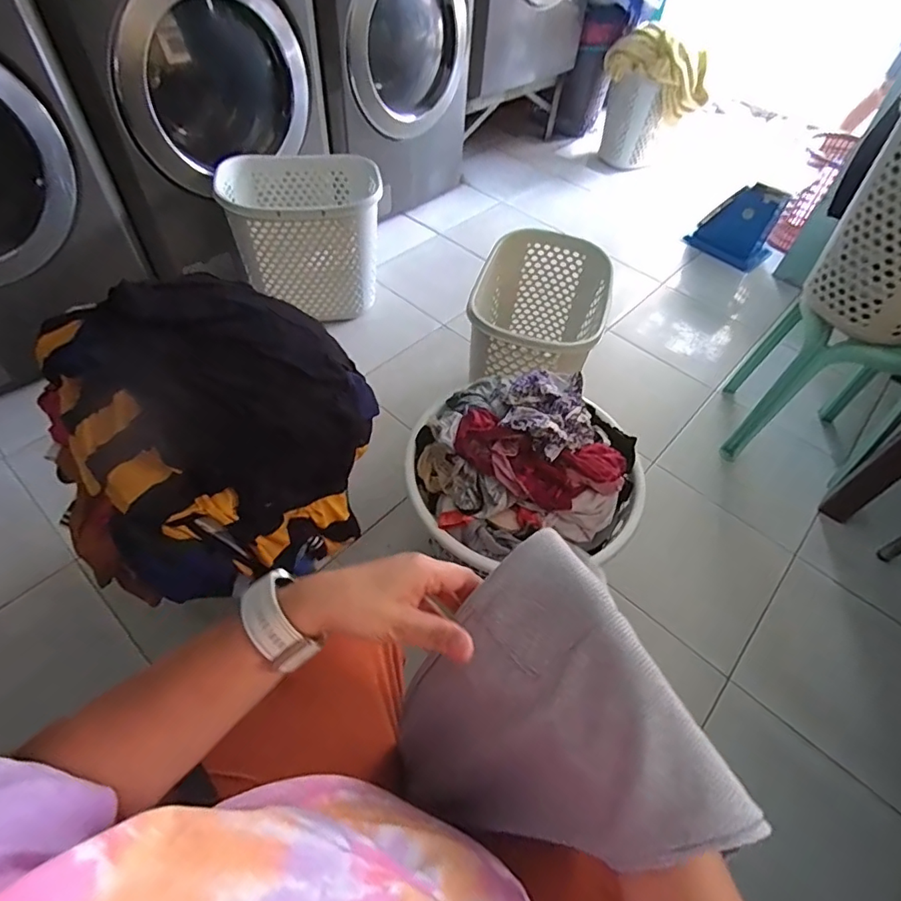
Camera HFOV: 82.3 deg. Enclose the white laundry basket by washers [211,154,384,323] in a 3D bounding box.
[{"bbox_3d":[-0.433,-0.638,1.586,0.434,0.383,0.299,-13,55,-14],"label":"white laundry basket by washers"}]

